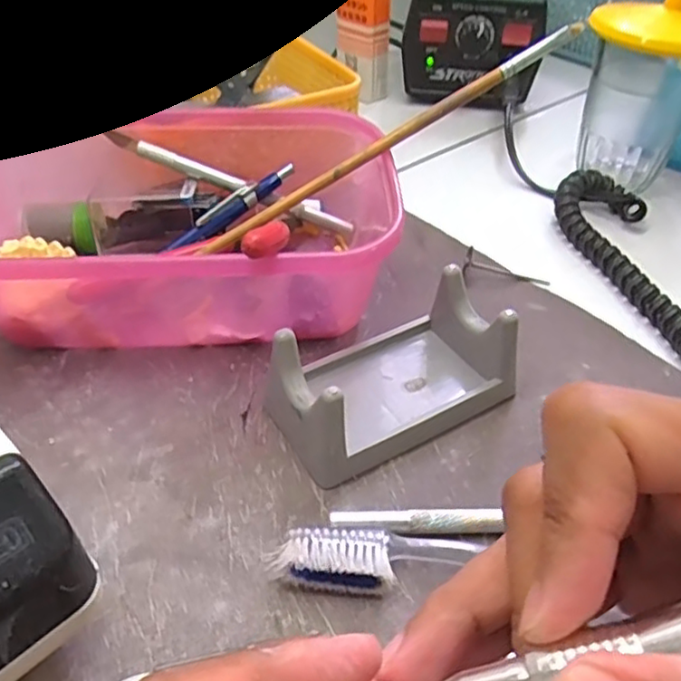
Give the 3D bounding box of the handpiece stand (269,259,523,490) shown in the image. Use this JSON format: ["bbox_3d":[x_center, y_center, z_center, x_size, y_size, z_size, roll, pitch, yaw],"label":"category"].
[{"bbox_3d":[0.020,0.011,0.264,0.096,0.039,0.057,-20,47,-23],"label":"handpiece stand"}]

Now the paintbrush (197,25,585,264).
[{"bbox_3d":[0.023,-0.091,0.295,0.200,0.007,0.008,-31,47,0],"label":"paintbrush"}]

